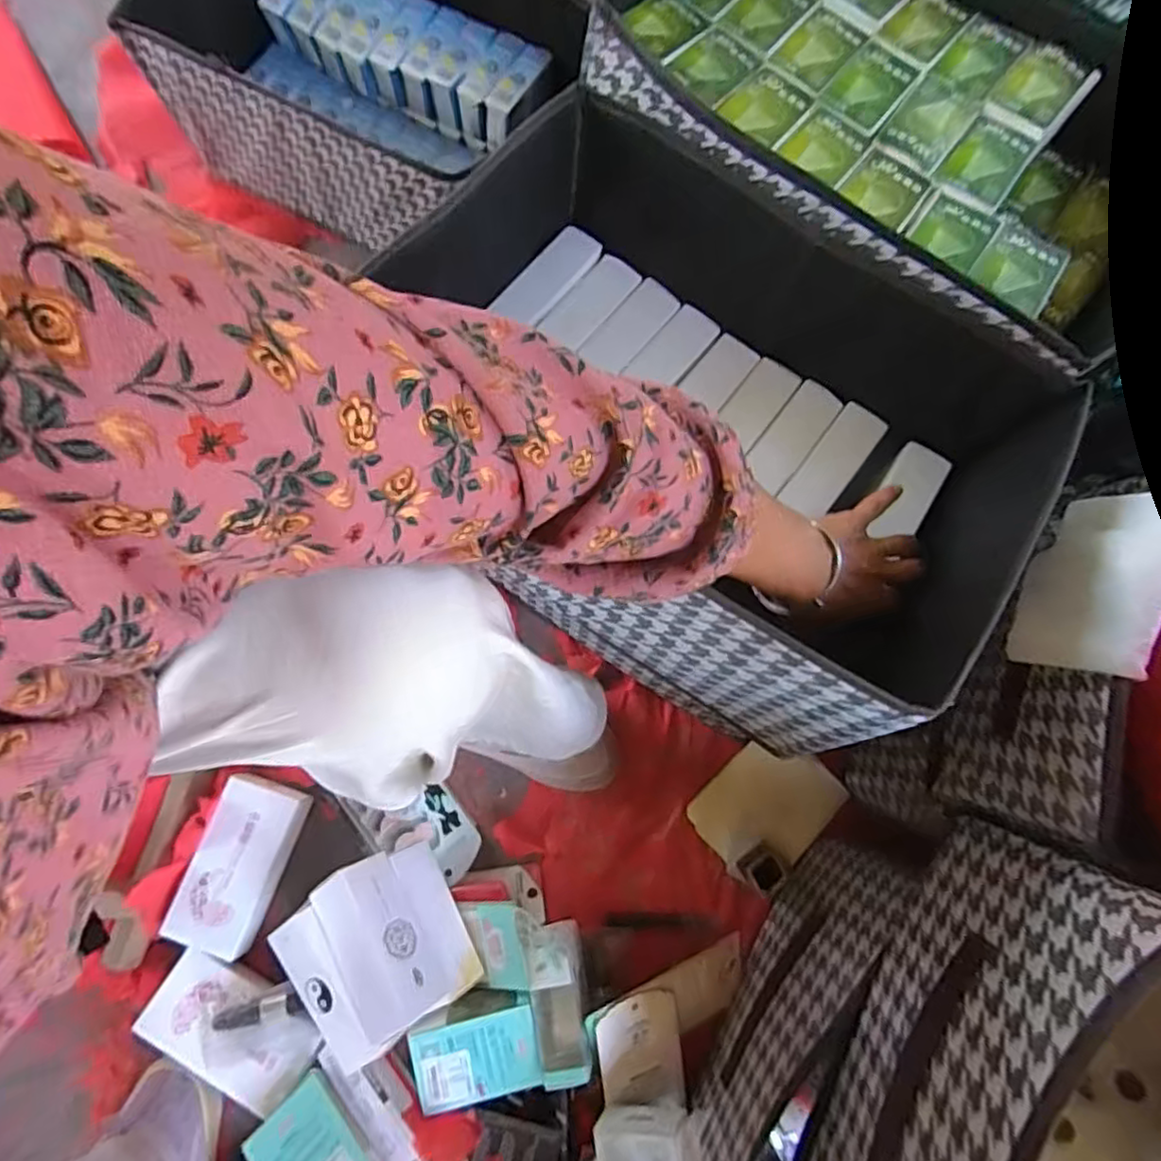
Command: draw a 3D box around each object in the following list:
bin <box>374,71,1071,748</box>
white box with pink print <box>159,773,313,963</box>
[{"bbox_3d":[0.084,-0.108,0.457,0.406,0.169,0.307,33,81,5],"label":"bin"},{"bbox_3d":[-0.326,0.273,0.622,0.080,0.033,0.149,19,80,3],"label":"white box with pink print"}]

